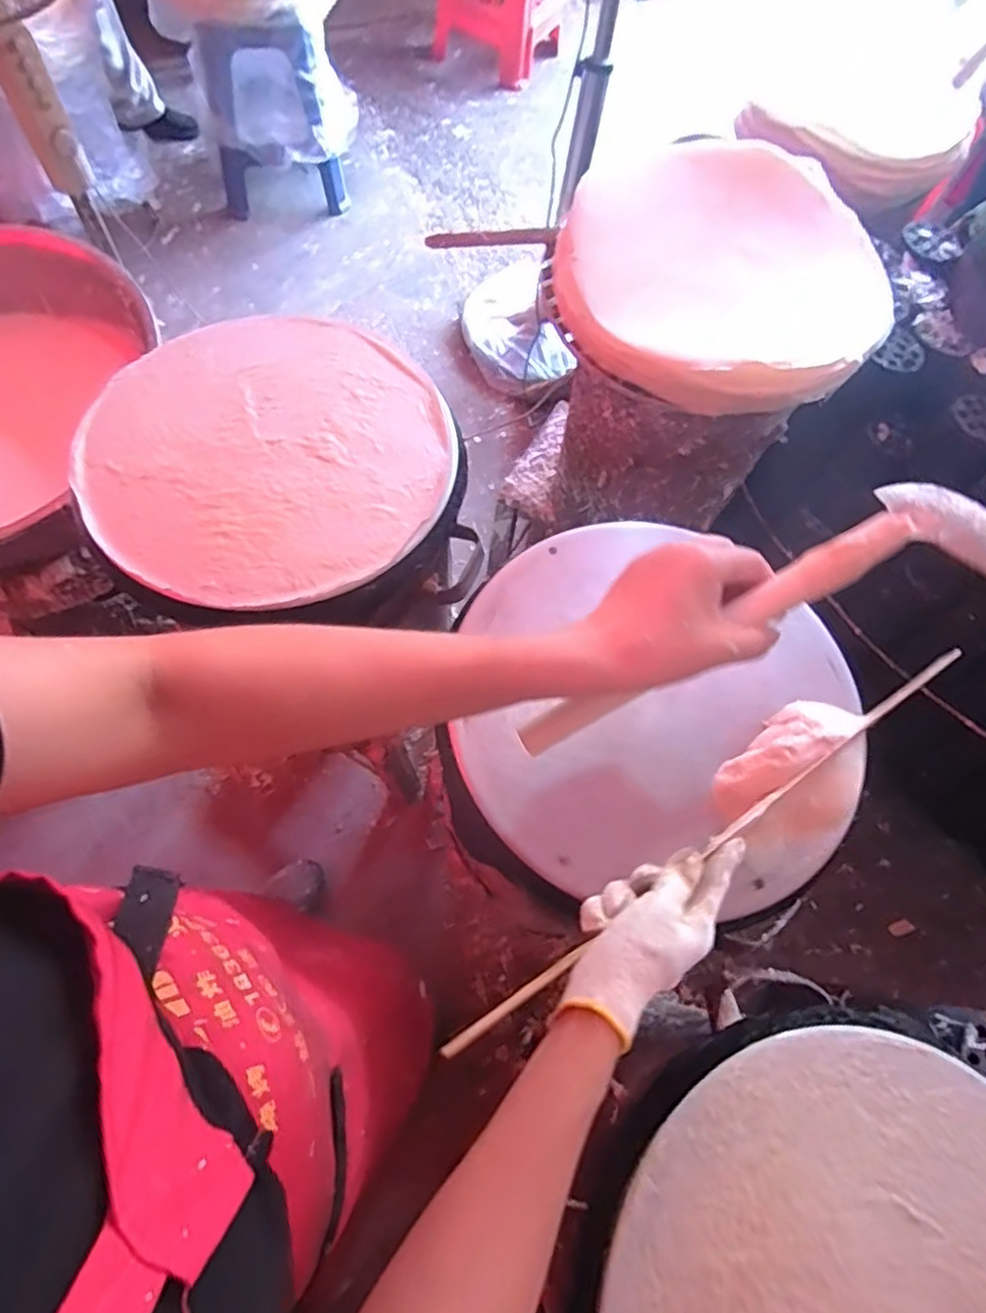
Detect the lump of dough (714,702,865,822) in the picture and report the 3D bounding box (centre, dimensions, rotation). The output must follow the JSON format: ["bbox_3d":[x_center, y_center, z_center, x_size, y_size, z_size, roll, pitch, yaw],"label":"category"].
[{"bbox_3d":[0.247,0.079,0.561,0.150,0.026,0.049,-29,71,-15],"label":"lump of dough"}]

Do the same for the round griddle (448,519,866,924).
[{"bbox_3d":[0.154,0.035,0.598,0.354,0.025,0.352,1,66,-3],"label":"round griddle"}]

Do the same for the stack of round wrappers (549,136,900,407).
[{"bbox_3d":[0.280,-0.463,0.780,0.368,0.073,0.372,30,68,10],"label":"stack of round wrappers"}]

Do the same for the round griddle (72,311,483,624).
[{"bbox_3d":[-0.219,-0.203,0.685,0.372,0.048,0.380,-6,67,-6],"label":"round griddle"}]

